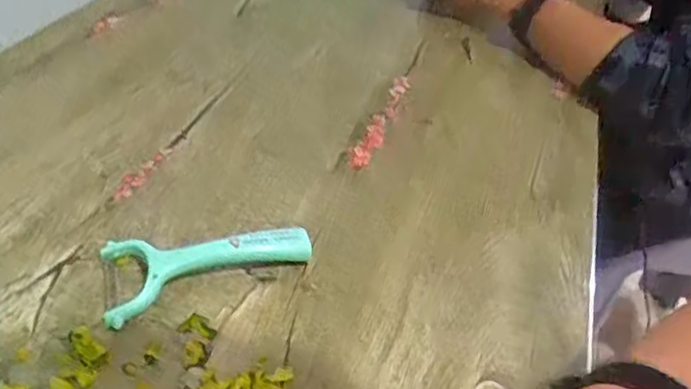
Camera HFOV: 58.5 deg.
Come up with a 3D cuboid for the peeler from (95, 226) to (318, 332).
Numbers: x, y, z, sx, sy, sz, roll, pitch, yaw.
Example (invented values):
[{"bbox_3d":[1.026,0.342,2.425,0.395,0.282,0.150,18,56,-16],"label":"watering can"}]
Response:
[{"bbox_3d":[-0.090,0.044,0.415,0.136,0.026,0.068,-8,42,-17],"label":"peeler"}]

